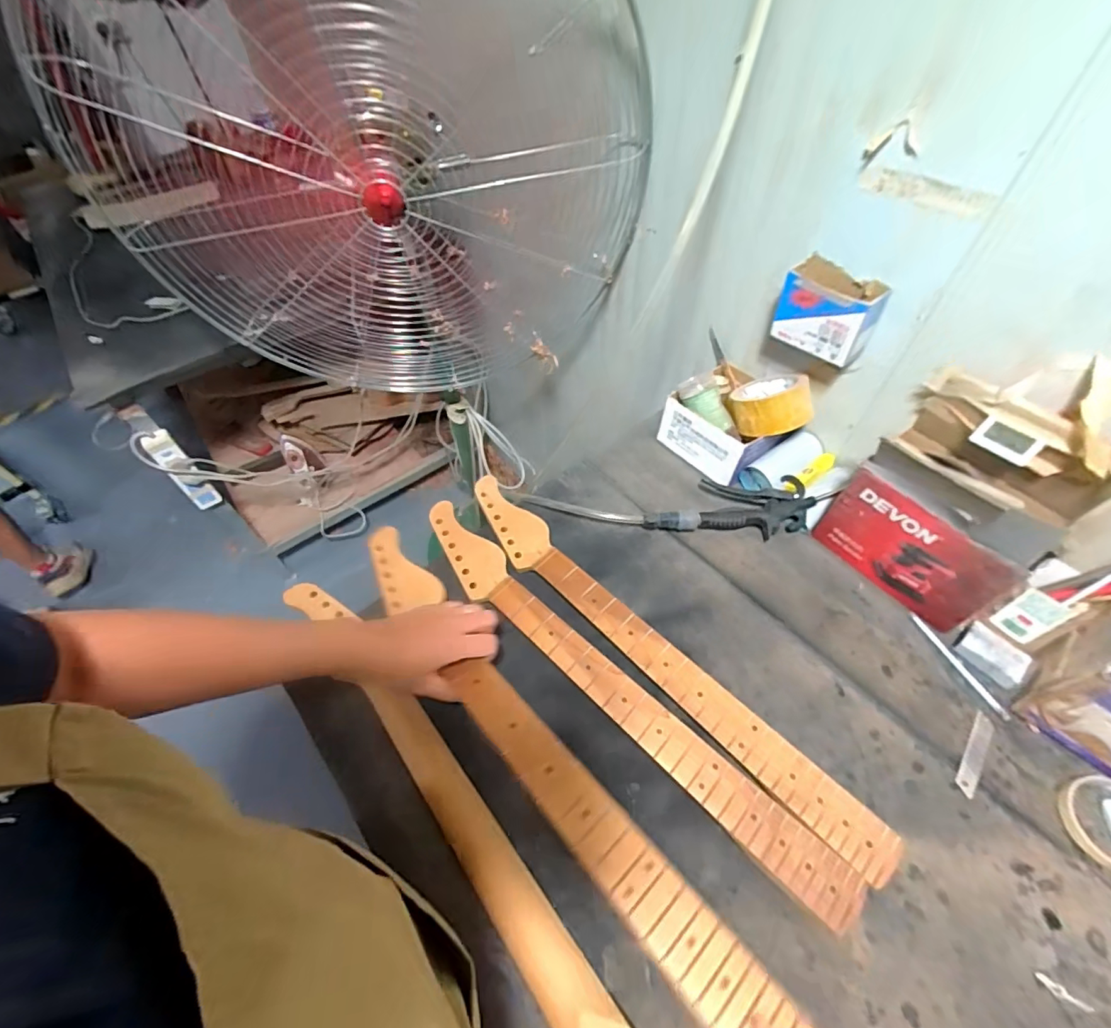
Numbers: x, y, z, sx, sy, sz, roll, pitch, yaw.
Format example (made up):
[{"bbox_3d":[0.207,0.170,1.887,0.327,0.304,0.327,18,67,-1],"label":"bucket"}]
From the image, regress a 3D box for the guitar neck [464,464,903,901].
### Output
[{"bbox_3d":[0.095,0.156,0.622,0.067,0.030,0.642,-37,60,-22],"label":"guitar neck"}]

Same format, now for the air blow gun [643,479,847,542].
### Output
[{"bbox_3d":[0.262,-0.010,0.723,0.262,0.039,0.092,4,54,5],"label":"air blow gun"}]

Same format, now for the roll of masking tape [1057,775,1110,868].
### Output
[{"bbox_3d":[0.551,0.307,0.499,0.072,0.017,0.086,8,54,8],"label":"roll of masking tape"}]

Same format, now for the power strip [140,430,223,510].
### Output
[{"bbox_3d":[-0.887,-0.098,1.192,0.059,0.239,0.043,-38,61,-23],"label":"power strip"}]

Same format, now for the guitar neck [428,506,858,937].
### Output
[{"bbox_3d":[0.042,0.188,0.597,0.070,0.032,0.639,-38,61,-23],"label":"guitar neck"}]

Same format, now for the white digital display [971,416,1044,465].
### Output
[{"bbox_3d":[0.491,-0.079,0.544,0.013,0.034,0.057,-35,60,-22],"label":"white digital display"}]

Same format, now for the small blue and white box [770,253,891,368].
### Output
[{"bbox_3d":[0.342,-0.253,0.632,0.116,0.089,0.061,34,62,24],"label":"small blue and white box"}]

